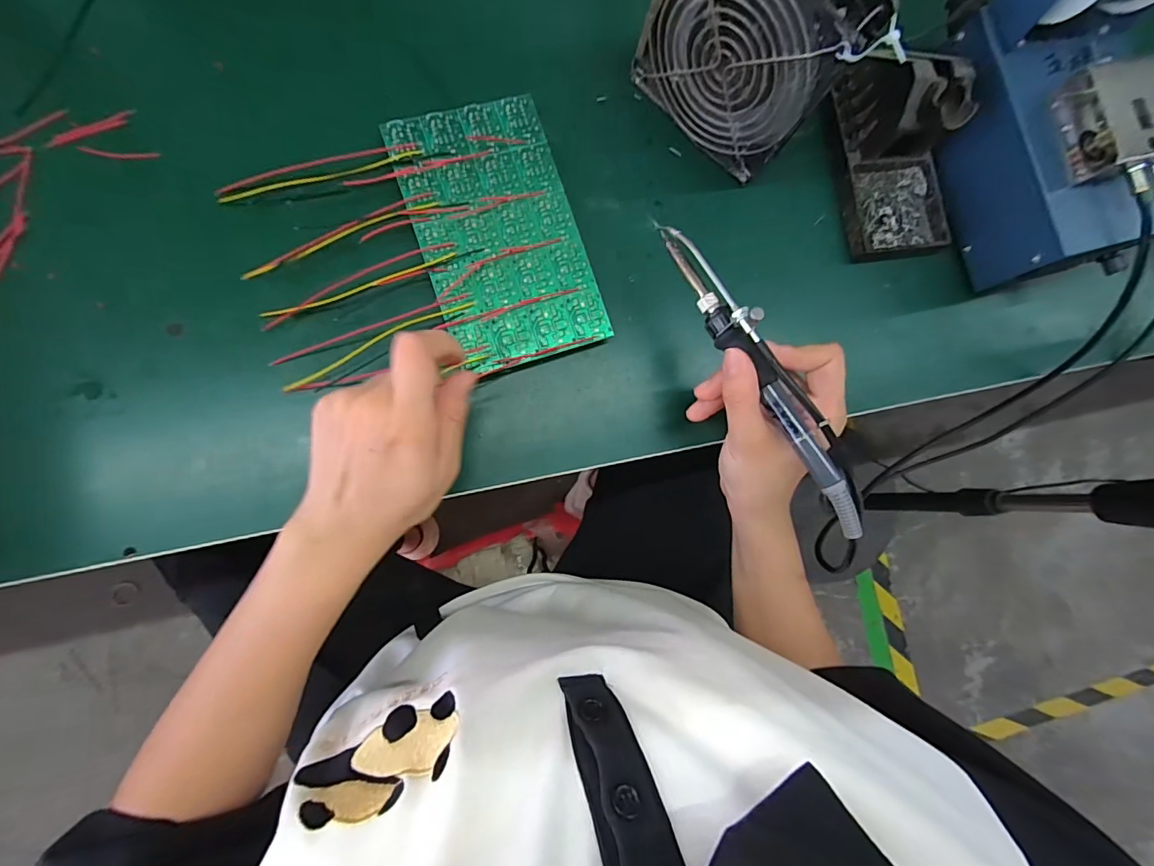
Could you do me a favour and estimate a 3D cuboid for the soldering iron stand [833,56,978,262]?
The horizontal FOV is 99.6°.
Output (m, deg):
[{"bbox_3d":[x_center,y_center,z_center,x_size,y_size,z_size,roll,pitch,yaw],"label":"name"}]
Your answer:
[{"bbox_3d":[0.241,-0.202,0.347,0.080,0.064,0.136,-7,85,-10],"label":"soldering iron stand"}]

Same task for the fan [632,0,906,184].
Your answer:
[{"bbox_3d":[0.106,-0.239,0.303,0.125,0.117,0.047,44,79,-2],"label":"fan"}]

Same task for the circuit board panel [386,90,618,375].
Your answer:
[{"bbox_3d":[-0.051,-0.131,0.323,0.101,0.015,0.170,-18,87,-10],"label":"circuit board panel"}]

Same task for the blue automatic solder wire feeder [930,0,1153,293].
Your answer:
[{"bbox_3d":[0.334,-0.219,0.330,0.101,0.123,0.204,-10,86,-10],"label":"blue automatic solder wire feeder"}]

